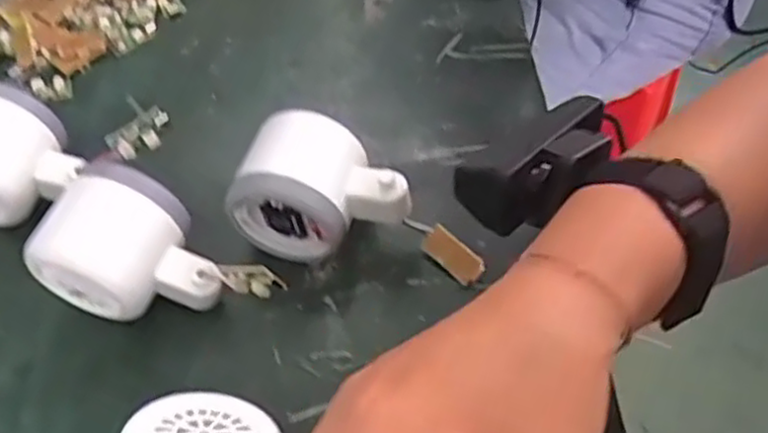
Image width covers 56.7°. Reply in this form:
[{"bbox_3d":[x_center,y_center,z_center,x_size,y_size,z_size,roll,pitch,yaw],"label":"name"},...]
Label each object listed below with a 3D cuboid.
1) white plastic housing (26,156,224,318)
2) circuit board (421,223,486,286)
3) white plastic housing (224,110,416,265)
[{"bbox_3d":[-0.112,0.017,0.332,0.074,0.057,0.055,13,57,9],"label":"white plastic housing"},{"bbox_3d":[0.034,0.019,0.355,0.032,0.004,0.016,42,103,17],"label":"circuit board"},{"bbox_3d":[-0.029,-0.012,0.351,0.084,0.059,0.059,12,57,8],"label":"white plastic housing"}]

